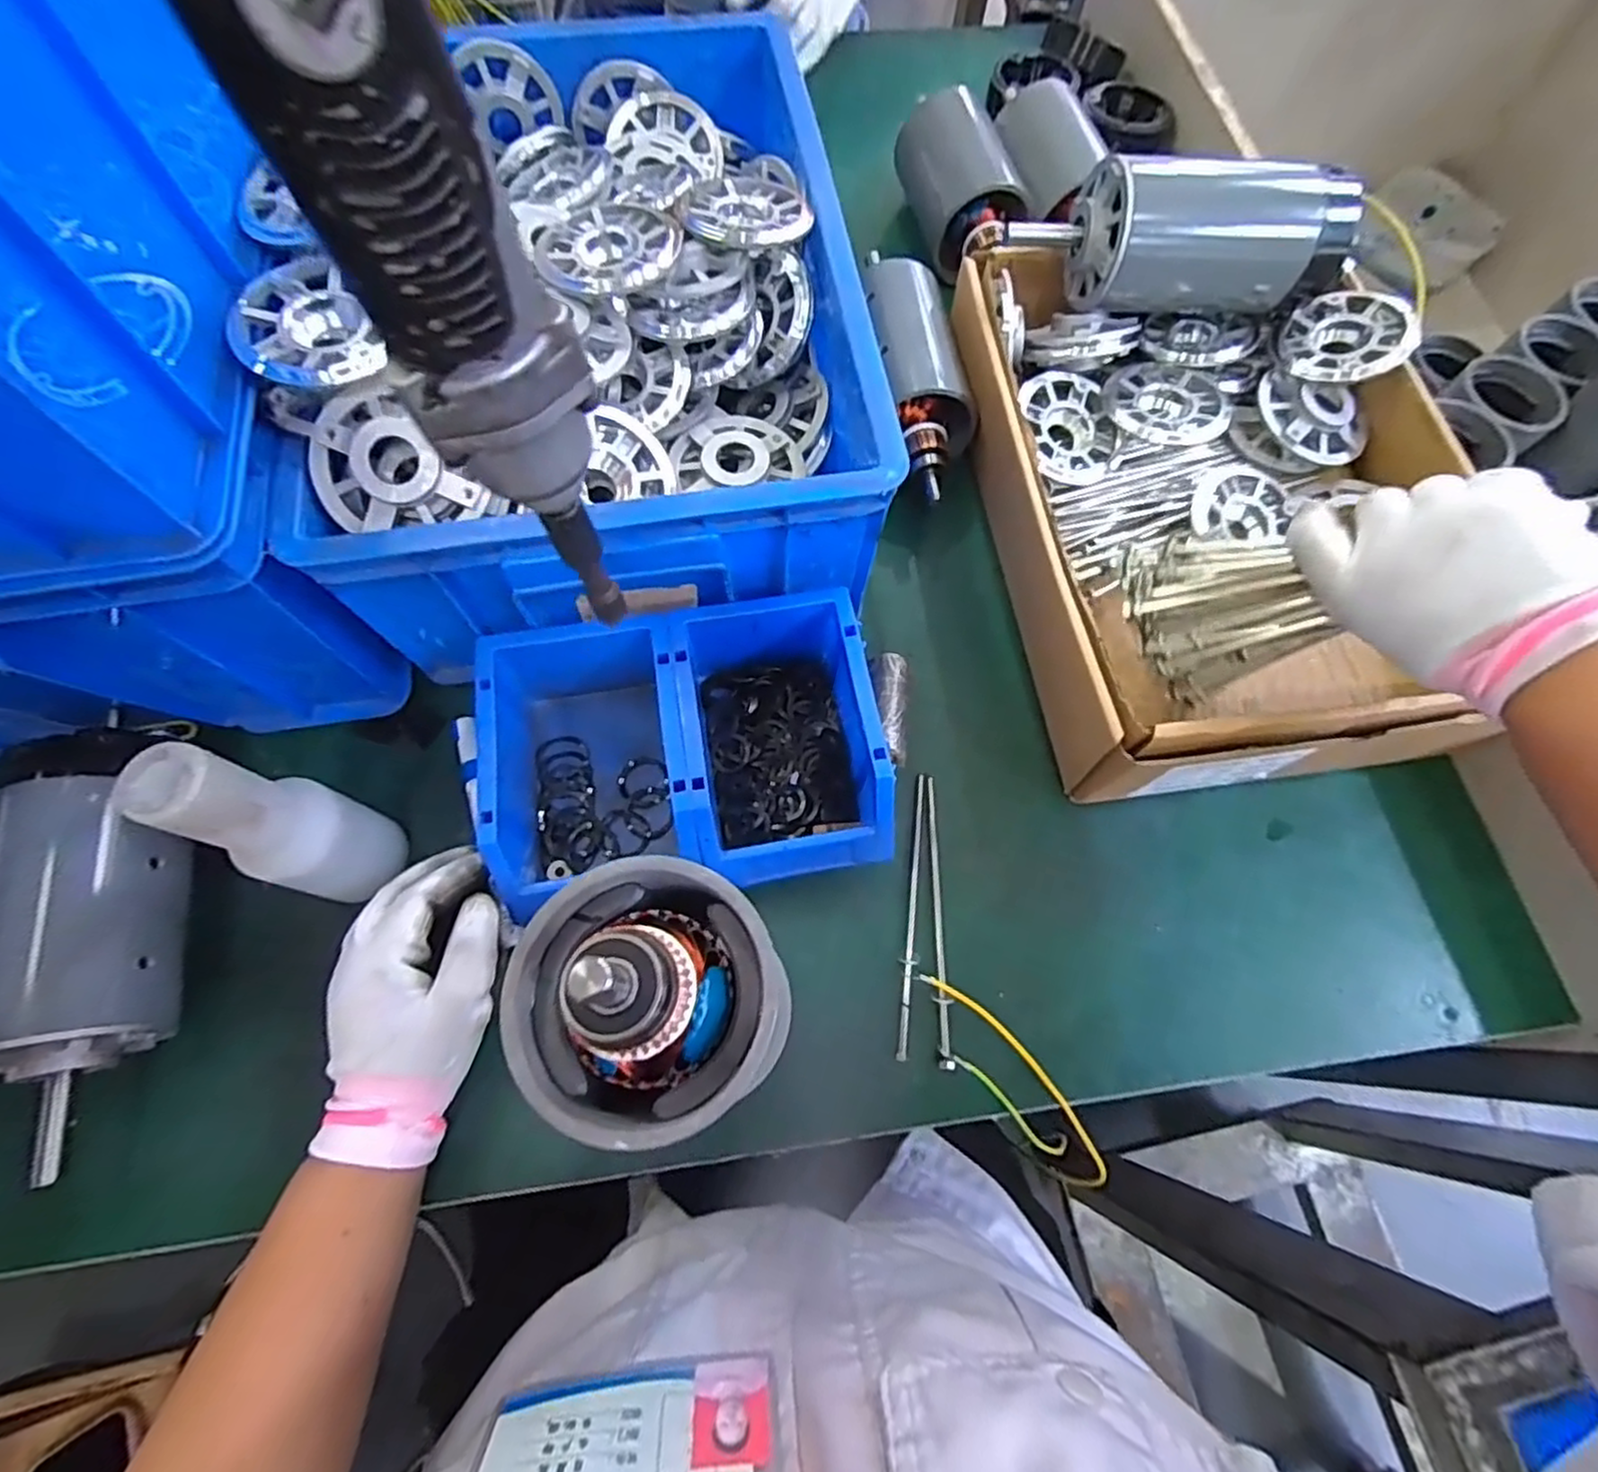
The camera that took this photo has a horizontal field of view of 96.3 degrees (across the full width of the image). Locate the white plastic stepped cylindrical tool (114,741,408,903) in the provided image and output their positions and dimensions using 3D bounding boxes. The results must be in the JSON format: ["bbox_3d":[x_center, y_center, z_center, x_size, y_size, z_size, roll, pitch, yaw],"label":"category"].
[{"bbox_3d":[-0.255,0.048,0.358,0.041,0.154,0.048,13,69,3],"label":"white plastic stepped cylindrical tool"}]

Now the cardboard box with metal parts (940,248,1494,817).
[{"bbox_3d":[0.263,-0.157,0.468,0.262,0.108,0.370,-6,69,-4],"label":"cardboard box with metal parts"}]

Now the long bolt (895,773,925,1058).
[{"bbox_3d":[0.066,0.100,0.415,0.006,0.005,0.161,8,69,1],"label":"long bolt"}]

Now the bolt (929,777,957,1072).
[{"bbox_3d":[0.082,0.103,0.414,0.007,0.007,0.163,3,69,-1],"label":"bolt"}]

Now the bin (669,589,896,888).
[{"bbox_3d":[-0.013,0.003,0.417,0.112,0.070,0.152,-8,70,-5],"label":"bin"}]

